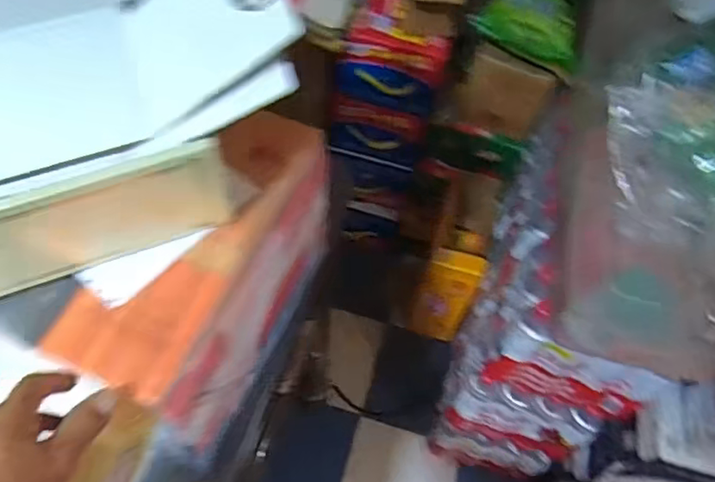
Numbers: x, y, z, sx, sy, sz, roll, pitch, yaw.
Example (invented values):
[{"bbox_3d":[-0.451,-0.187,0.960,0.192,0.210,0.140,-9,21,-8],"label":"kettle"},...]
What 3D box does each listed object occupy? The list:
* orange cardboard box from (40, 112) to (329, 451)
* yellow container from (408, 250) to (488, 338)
[{"bbox_3d":[-0.127,0.033,0.558,0.104,0.182,0.281,23,60,10],"label":"orange cardboard box"},{"bbox_3d":[0.197,0.126,1.341,0.116,0.336,0.070,20,59,8],"label":"yellow container"}]

